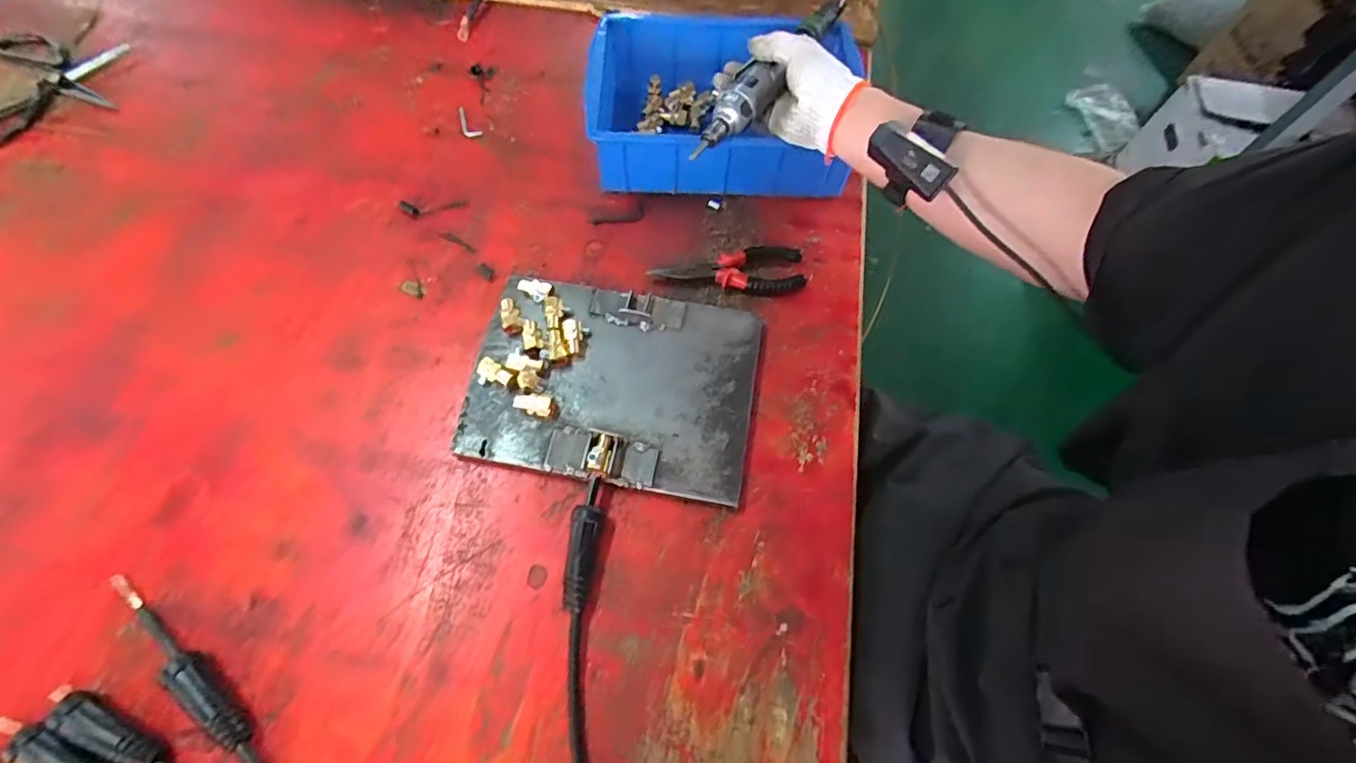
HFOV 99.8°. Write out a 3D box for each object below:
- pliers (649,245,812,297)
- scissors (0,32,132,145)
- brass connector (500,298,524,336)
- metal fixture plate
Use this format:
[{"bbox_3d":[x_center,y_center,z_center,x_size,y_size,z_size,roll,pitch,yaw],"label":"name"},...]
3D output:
[{"bbox_3d":[0.053,-0.113,0.598,0.157,0.026,0.052,-4,65,-5],"label":"pliers"},{"bbox_3d":[-0.783,-0.360,0.702,0.163,0.010,0.190,-2,65,-4],"label":"scissors"},{"bbox_3d":[-0.160,-0.063,0.549,0.020,0.013,0.037,-16,82,-10],"label":"brass connector"},{"bbox_3d":[-0.056,0.000,0.538,0.251,0.031,0.192,11,64,2],"label":"metal fixture plate"}]

